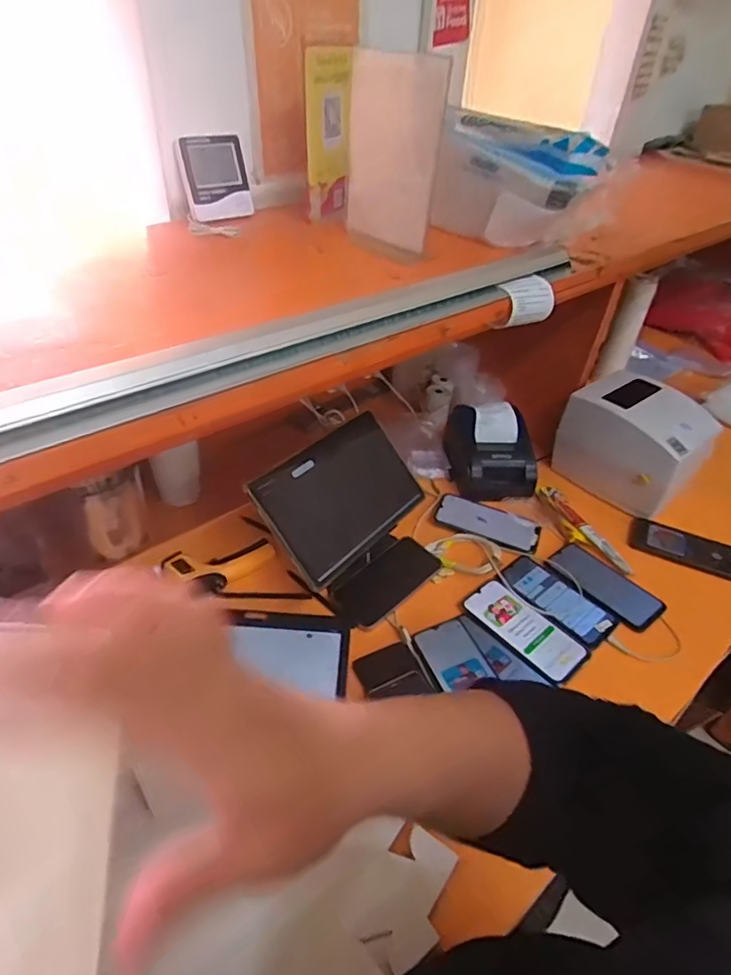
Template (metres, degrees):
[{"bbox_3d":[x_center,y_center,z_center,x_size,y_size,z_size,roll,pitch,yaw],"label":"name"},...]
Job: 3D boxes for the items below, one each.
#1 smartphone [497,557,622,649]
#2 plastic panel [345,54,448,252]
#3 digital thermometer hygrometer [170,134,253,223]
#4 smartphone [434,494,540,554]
[{"bbox_3d":[0.277,0.155,0.803,0.078,0.013,0.157,-27,49,-32],"label":"smartphone"},{"bbox_3d":[0.035,-0.410,0.701,0.136,0.205,0.016,28,45,26],"label":"plastic panel"},{"bbox_3d":[-0.205,-0.430,0.781,0.098,0.101,0.013,-26,26,-29],"label":"digital thermometer hygrometer"},{"bbox_3d":[0.198,0.058,0.912,0.165,0.017,0.080,18,49,9],"label":"smartphone"}]

